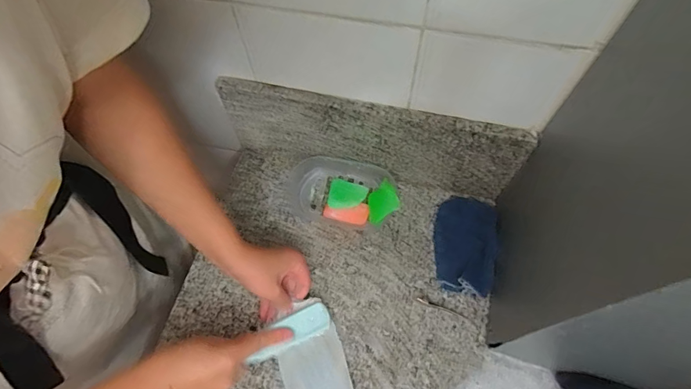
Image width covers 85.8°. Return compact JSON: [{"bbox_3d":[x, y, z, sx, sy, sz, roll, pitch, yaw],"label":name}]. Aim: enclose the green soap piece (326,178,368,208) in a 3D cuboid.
[{"bbox_3d":[0.004,0.000,0.537,0.054,0.012,0.049,6,64,6],"label":"green soap piece"}]

